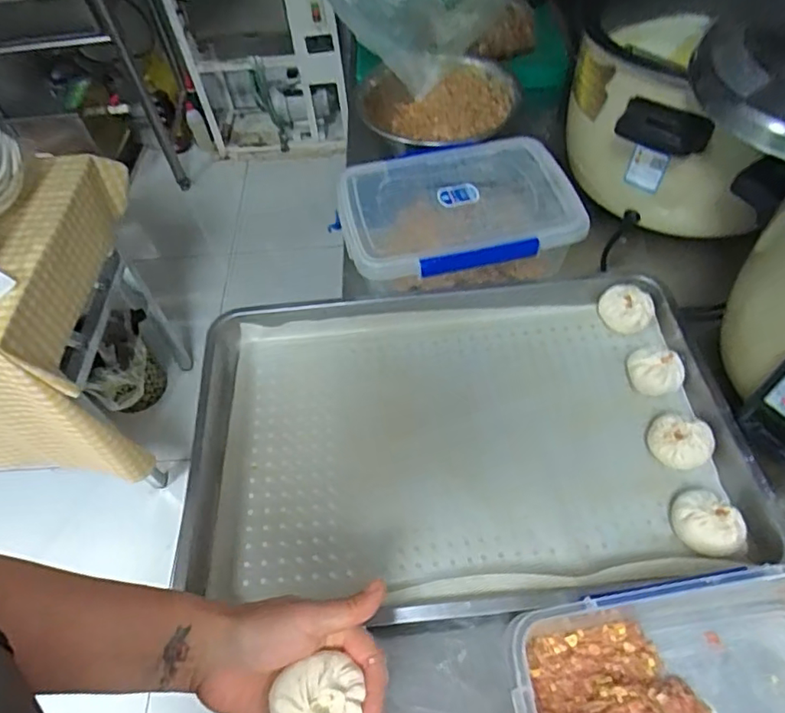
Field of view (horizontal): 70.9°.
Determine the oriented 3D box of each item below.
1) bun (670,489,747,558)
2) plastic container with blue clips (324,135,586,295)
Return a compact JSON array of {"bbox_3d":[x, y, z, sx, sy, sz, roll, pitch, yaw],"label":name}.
[{"bbox_3d":[0.309,0.170,0.548,0.060,0.047,0.067,-36,61,-19],"label":"bun"},{"bbox_3d":[0.083,-0.183,0.772,0.301,0.108,0.223,-14,56,-6],"label":"plastic container with blue clips"}]

